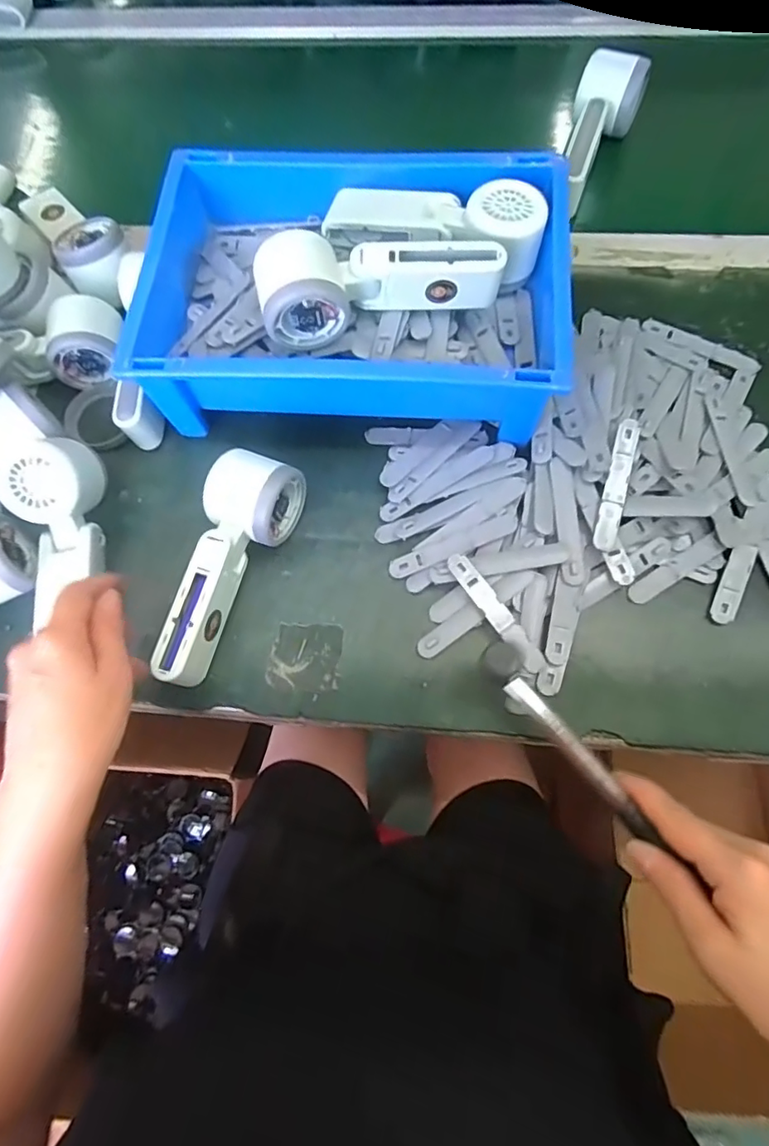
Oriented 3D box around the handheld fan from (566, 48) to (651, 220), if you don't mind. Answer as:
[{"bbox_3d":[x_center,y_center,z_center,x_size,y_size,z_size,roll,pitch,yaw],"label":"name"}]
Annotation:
[{"bbox_3d":[0.188,-0.388,0.502,0.058,0.062,0.176,19,71,10],"label":"handheld fan"}]

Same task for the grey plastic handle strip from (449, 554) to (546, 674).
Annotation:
[{"bbox_3d":[0.076,0.027,0.377,0.015,0.004,0.094,-36,83,-2],"label":"grey plastic handle strip"}]

